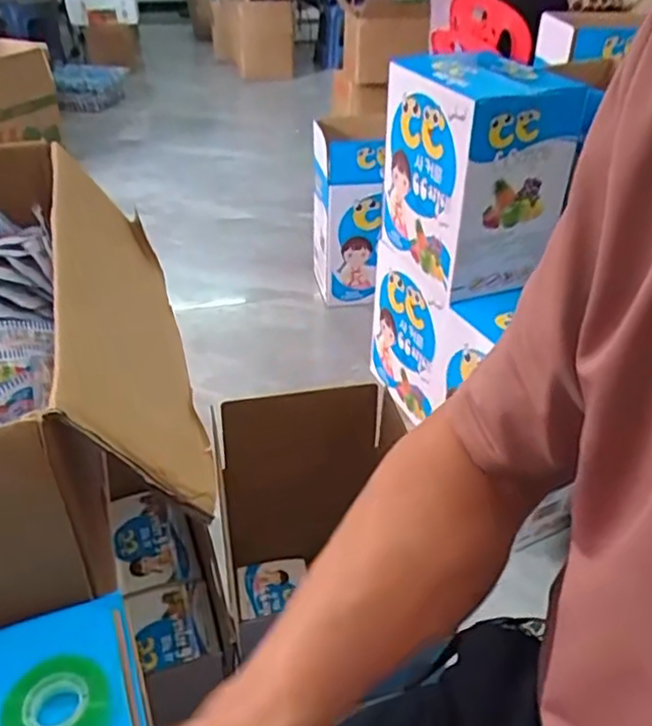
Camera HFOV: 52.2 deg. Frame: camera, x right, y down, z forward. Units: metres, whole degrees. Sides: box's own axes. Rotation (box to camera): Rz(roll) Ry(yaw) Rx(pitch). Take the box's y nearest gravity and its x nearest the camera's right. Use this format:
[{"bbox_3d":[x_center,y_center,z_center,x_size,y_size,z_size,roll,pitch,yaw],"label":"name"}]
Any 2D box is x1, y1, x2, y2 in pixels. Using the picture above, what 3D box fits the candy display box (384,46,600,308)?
[{"bbox_3d":[0.281,-0.371,1.275,0.244,0.353,0.339,-15,39,-22],"label":"candy display box"}]

